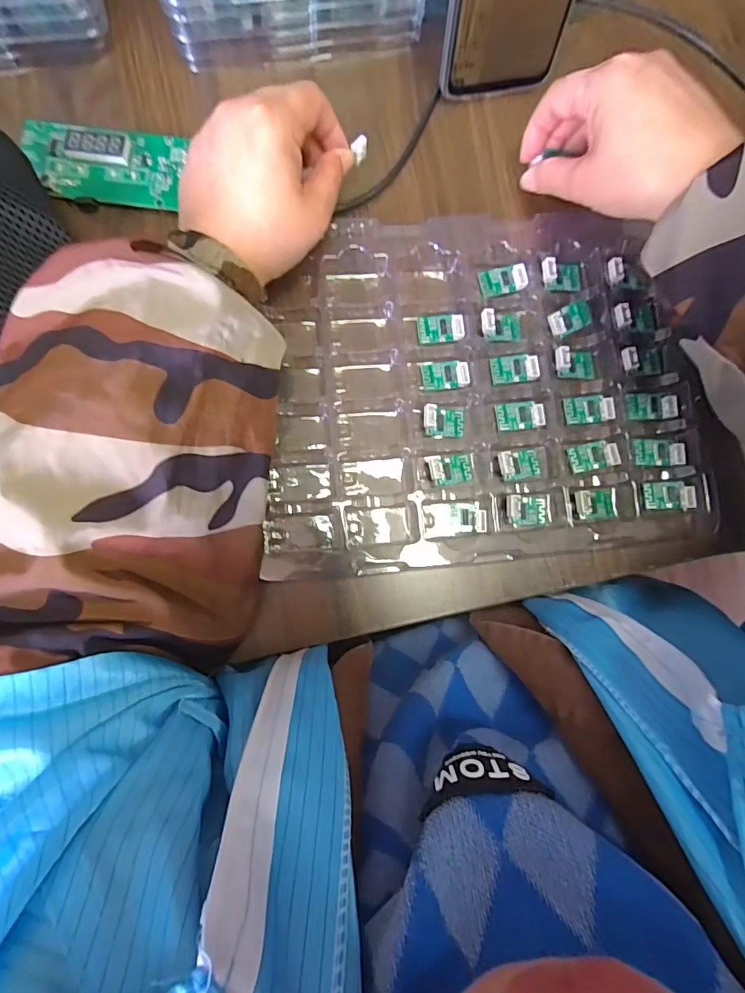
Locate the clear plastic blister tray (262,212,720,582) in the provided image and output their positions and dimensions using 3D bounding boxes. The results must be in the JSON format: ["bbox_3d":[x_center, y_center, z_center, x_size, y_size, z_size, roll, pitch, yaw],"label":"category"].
[{"bbox_3d":[0.067,-0.068,0.296,0.258,0.022,0.214,-5,85,-5],"label":"clear plastic blister tray"}]

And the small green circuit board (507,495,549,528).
[{"bbox_3d":[0.096,0.009,0.295,0.029,0.007,0.019,-1,85,-5],"label":"small green circuit board"}]

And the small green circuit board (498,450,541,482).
[{"bbox_3d":[0.091,-0.019,0.297,0.026,0.009,0.018,-7,85,-5],"label":"small green circuit board"}]

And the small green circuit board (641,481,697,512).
[{"bbox_3d":[0.187,0.000,0.304,0.029,0.004,0.018,-2,92,14],"label":"small green circuit board"}]

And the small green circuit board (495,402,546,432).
[{"bbox_3d":[0.092,-0.050,0.302,0.028,0.004,0.017,-4,89,13],"label":"small green circuit board"}]

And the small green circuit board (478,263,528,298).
[{"bbox_3d":[0.084,-0.139,0.308,0.028,0.004,0.018,-13,90,11],"label":"small green circuit board"}]

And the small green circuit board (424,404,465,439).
[{"bbox_3d":[0.044,-0.045,0.294,0.026,0.010,0.018,2,84,-5],"label":"small green circuit board"}]

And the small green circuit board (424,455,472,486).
[{"bbox_3d":[0.047,-0.016,0.292,0.029,0.009,0.017,-7,85,-5],"label":"small green circuit board"}]

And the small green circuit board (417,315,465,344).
[{"bbox_3d":[0.043,-0.105,0.301,0.028,0.004,0.017,-2,89,10],"label":"small green circuit board"}]

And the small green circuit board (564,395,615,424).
[{"bbox_3d":[0.138,-0.055,0.305,0.029,0.004,0.017,-3,88,12],"label":"small green circuit board"}]

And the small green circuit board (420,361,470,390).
[{"bbox_3d":[0.045,-0.075,0.299,0.029,0.004,0.017,-2,89,11],"label":"small green circuit board"}]

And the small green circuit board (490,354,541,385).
[{"bbox_3d":[0.090,-0.080,0.303,0.029,0.004,0.017,-7,91,8],"label":"small green circuit board"}]

